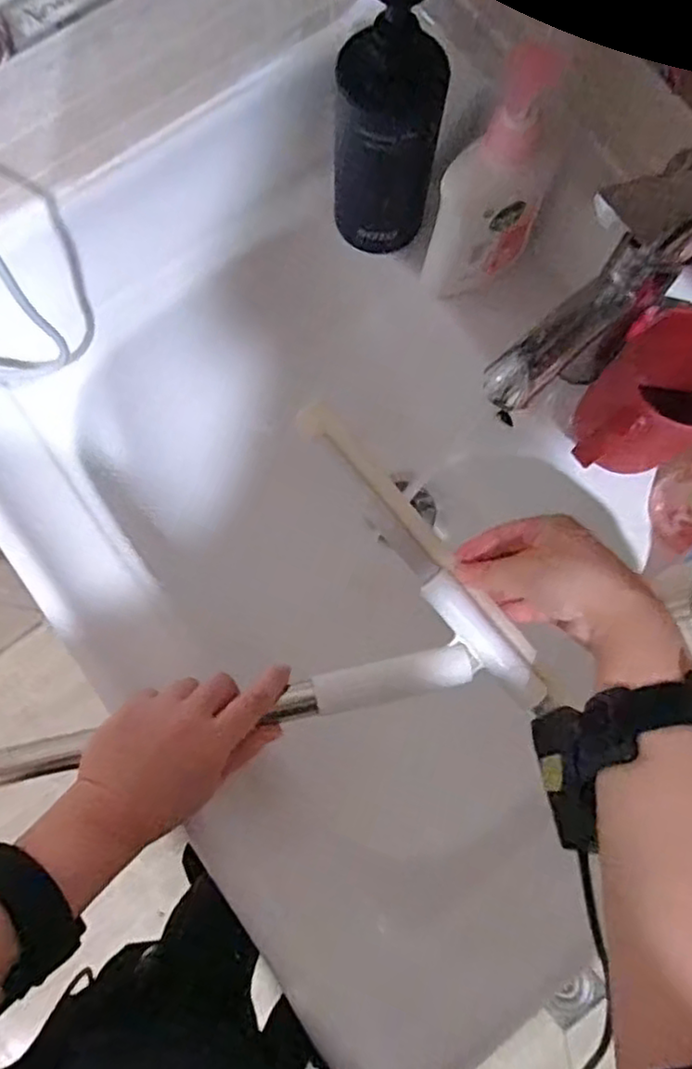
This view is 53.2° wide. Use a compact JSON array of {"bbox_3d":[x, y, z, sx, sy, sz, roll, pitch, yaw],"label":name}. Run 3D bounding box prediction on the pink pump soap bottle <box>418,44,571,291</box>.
[{"bbox_3d":[0.096,-0.212,0.430,0.072,0.164,0.043,2,79,-1],"label":"pink pump soap bottle"}]

